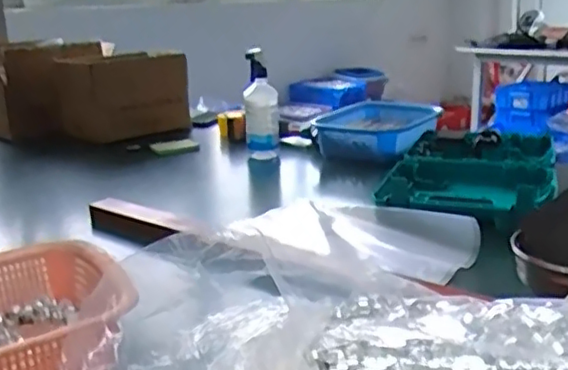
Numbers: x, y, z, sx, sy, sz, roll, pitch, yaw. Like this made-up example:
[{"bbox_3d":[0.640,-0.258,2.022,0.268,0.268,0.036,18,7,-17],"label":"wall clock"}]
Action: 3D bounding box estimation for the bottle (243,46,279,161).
[{"bbox_3d":[-0.045,-0.148,1.214,0.066,0.208,0.087,-2,17,1],"label":"bottle"}]

